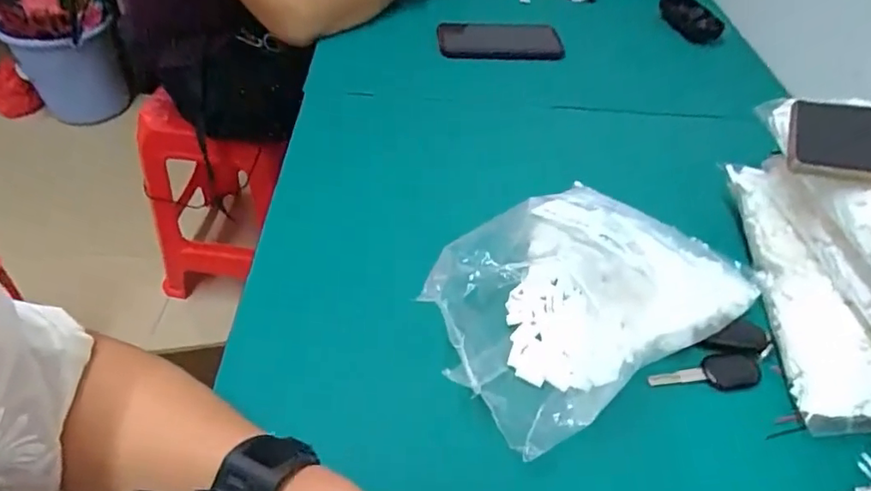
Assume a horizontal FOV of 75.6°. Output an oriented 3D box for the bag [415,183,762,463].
[{"bbox_3d":[0.118,0.023,0.402,0.251,0.087,0.140,-27,54,-27],"label":"bag"}]

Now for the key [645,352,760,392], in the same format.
[{"bbox_3d":[0.194,0.093,0.404,0.081,0.009,0.024,-5,47,-9],"label":"key"}]

